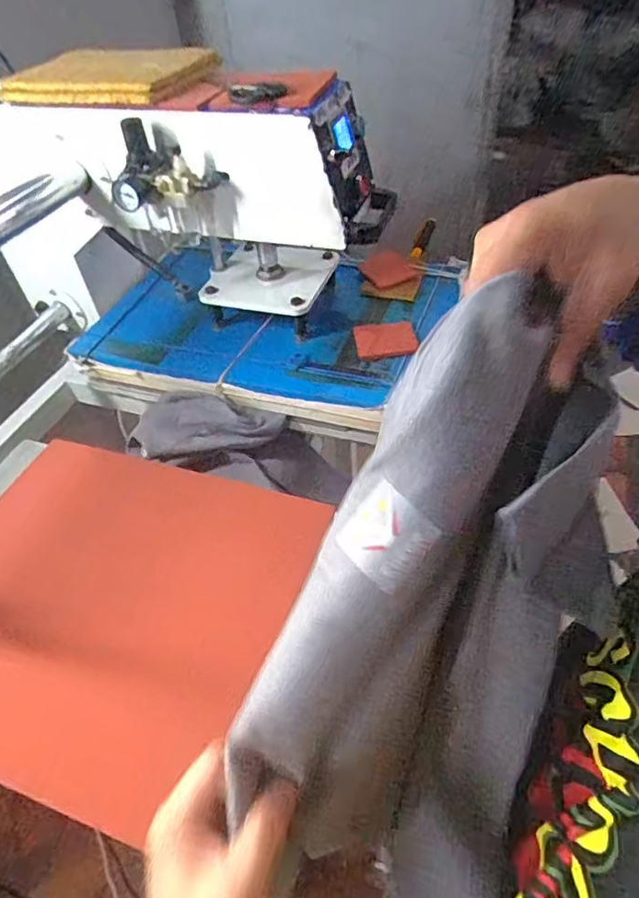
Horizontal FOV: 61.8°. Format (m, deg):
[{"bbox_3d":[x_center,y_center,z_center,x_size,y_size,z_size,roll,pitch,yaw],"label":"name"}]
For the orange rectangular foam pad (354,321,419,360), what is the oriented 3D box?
[{"bbox_3d":[0.104,-0.173,0.843,0.093,0.017,0.079,-6,47,0],"label":"orange rectangular foam pad"}]

